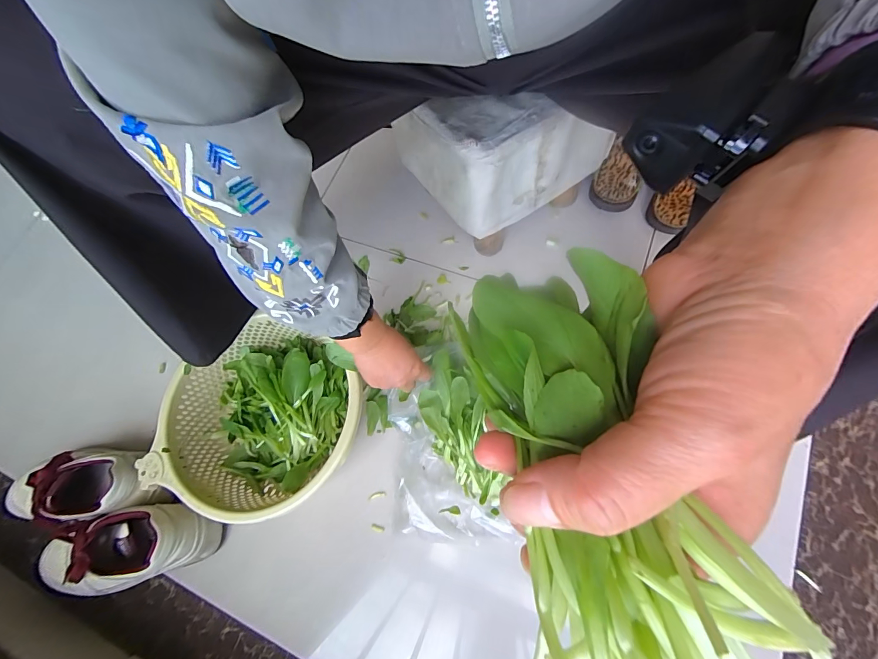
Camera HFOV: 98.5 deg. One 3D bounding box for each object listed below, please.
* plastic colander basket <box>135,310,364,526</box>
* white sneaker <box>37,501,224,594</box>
[{"bbox_3d":[-0.255,0.126,0.566,0.284,0.137,0.262,-2,71,6],"label":"plastic colander basket"},{"bbox_3d":[-0.463,0.318,0.548,0.253,0.102,0.103,-12,69,9],"label":"white sneaker"}]

